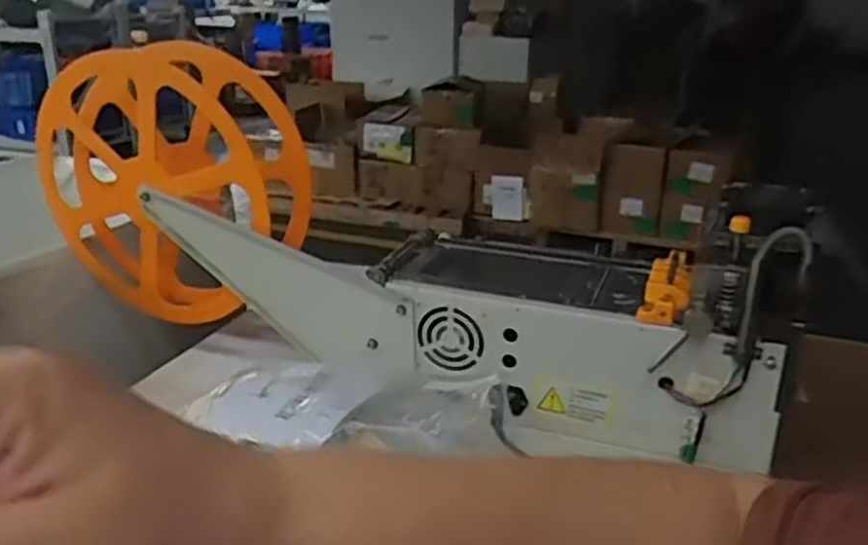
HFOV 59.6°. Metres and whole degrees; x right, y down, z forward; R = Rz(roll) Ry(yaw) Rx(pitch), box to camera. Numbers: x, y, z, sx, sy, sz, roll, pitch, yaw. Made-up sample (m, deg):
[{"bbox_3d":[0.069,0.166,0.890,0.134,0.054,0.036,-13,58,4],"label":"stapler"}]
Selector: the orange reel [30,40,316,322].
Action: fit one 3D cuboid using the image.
[{"bbox_3d":[-0.324,-0.101,0.945,0.338,0.329,0.113,10,23,23],"label":"orange reel"}]

